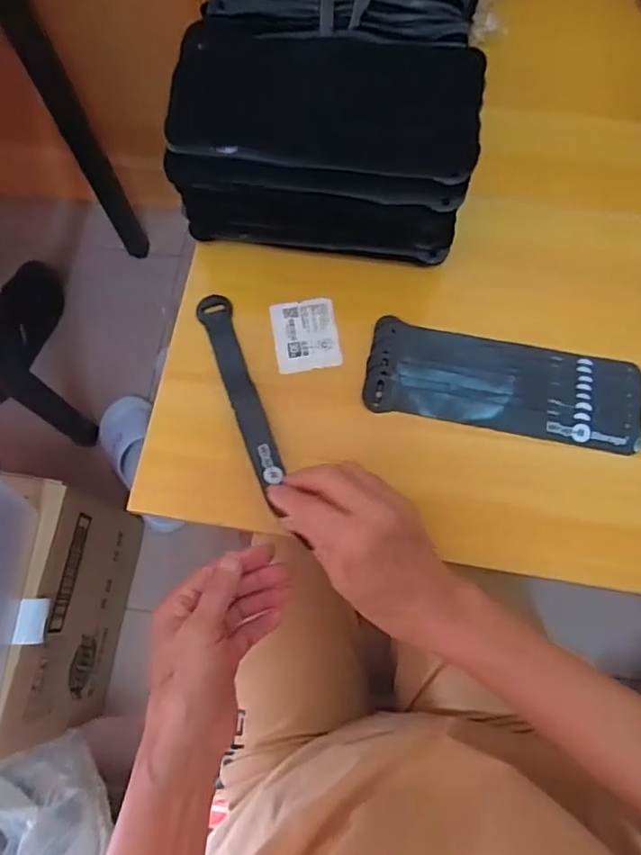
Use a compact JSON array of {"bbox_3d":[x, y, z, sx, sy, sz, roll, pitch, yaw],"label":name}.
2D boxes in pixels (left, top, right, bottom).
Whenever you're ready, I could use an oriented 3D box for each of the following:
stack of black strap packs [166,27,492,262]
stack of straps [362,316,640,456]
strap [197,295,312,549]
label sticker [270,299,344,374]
[{"bbox_3d":[0.006,-0.208,0.431,0.206,0.100,0.130,8,74,4],"label":"stack of black strap packs"},{"bbox_3d":[0.135,-0.033,0.439,0.197,0.013,0.073,10,74,4],"label":"stack of straps"},{"bbox_3d":[-0.058,-0.028,0.435,0.024,0.008,0.168,-12,64,-19],"label":"strap"},{"bbox_3d":[-0.011,-0.071,0.456,0.048,0.004,0.057,-9,74,-1],"label":"label sticker"}]

